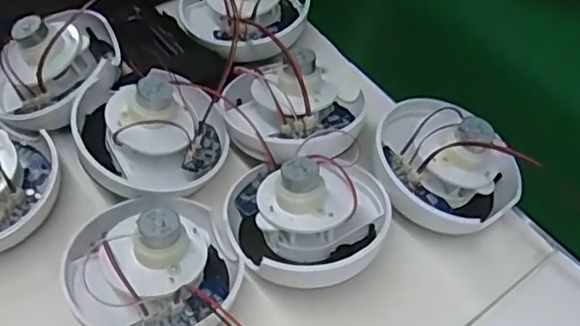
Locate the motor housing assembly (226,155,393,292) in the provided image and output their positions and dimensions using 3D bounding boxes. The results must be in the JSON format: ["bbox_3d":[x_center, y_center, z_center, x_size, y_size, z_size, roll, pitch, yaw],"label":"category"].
[{"bbox_3d":[0.012,0.029,0.383,0.107,0.054,0.094,1,55,-2],"label":"motor housing assembly"}]

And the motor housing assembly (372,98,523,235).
[{"bbox_3d":[0.109,0.002,0.422,0.107,0.068,0.098,27,58,16],"label":"motor housing assembly"}]

